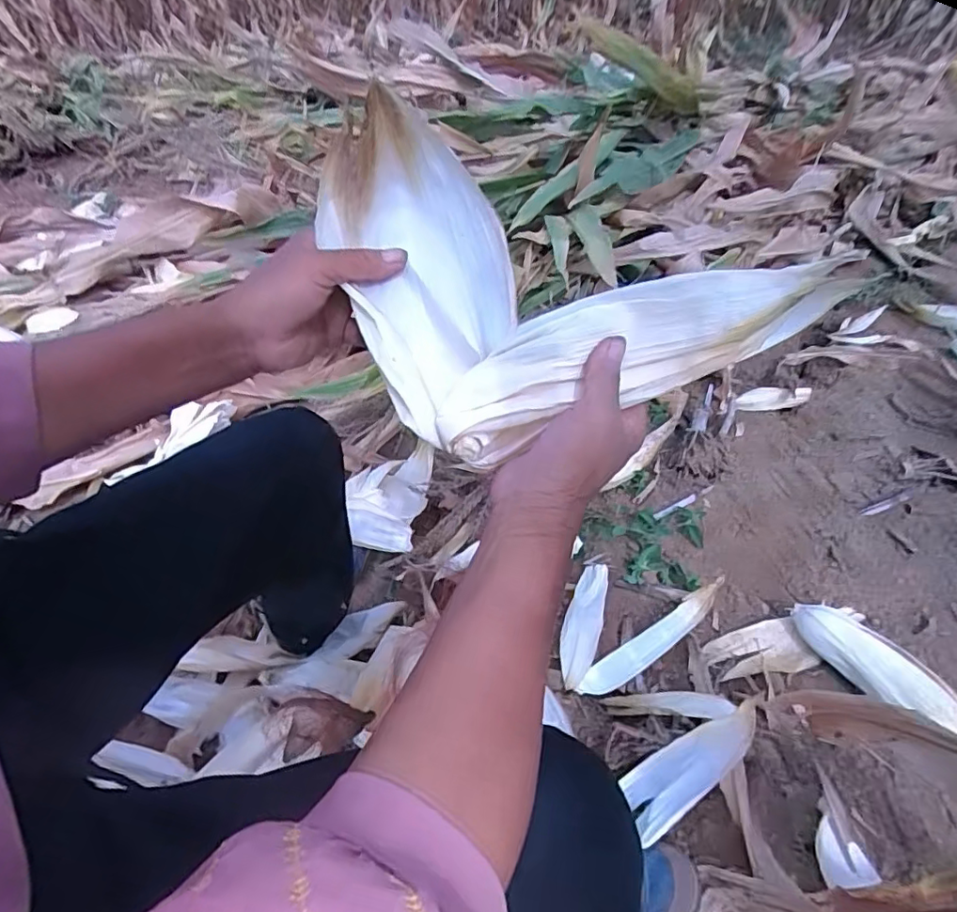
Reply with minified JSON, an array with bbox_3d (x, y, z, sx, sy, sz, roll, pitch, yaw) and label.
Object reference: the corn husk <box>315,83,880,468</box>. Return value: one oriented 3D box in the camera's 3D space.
[{"bbox_3d":[0.026,-0.091,0.309,0.280,0.140,0.134,17,46,24],"label":"corn husk"}]

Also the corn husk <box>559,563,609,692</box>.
[{"bbox_3d":[0.149,0.230,0.804,0.051,0.024,0.189,9,43,17],"label":"corn husk"}]

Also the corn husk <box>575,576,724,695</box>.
[{"bbox_3d":[0.236,0.240,0.763,0.241,0.045,0.043,-24,46,-21],"label":"corn husk"}]

